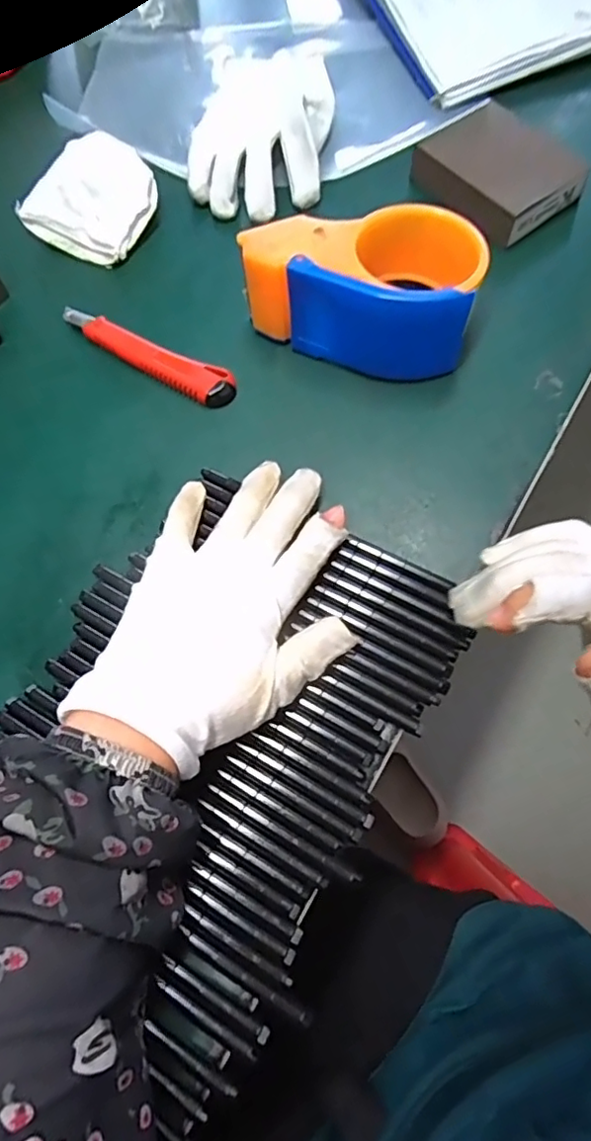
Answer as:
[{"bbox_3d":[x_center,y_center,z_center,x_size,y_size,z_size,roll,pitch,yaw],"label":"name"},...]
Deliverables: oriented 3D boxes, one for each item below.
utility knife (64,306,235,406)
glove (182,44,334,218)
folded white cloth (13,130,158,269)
[{"bbox_3d":[-0.098,-0.139,0.365,0.133,0.012,0.023,27,74,13],"label":"utility knife"},{"bbox_3d":[-0.025,-0.327,0.420,0.098,0.025,0.150,7,70,7],"label":"glove"},{"bbox_3d":[-0.142,-0.264,0.405,0.081,0.022,0.079,32,76,10],"label":"folded white cloth"}]

